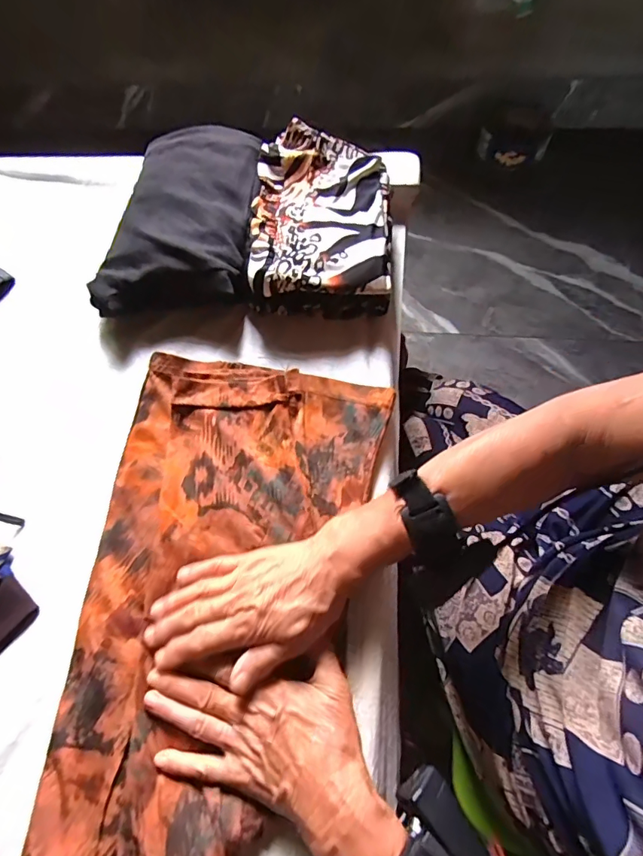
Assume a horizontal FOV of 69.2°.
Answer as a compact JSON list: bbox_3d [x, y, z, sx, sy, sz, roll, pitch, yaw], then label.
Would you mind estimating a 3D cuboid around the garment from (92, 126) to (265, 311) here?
[{"bbox_3d":[-0.163,-0.250,0.567,0.167,0.073,0.274,0,63,3],"label":"garment"}]

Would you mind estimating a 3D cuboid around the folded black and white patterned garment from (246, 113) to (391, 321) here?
[{"bbox_3d":[0.002,-0.253,0.555,0.159,0.056,0.265,1,63,4],"label":"folded black and white patterned garment"}]

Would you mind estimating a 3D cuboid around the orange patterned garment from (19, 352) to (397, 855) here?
[{"bbox_3d":[-0.111,0.187,0.354,0.236,0.047,0.560,11,62,7],"label":"orange patterned garment"}]

